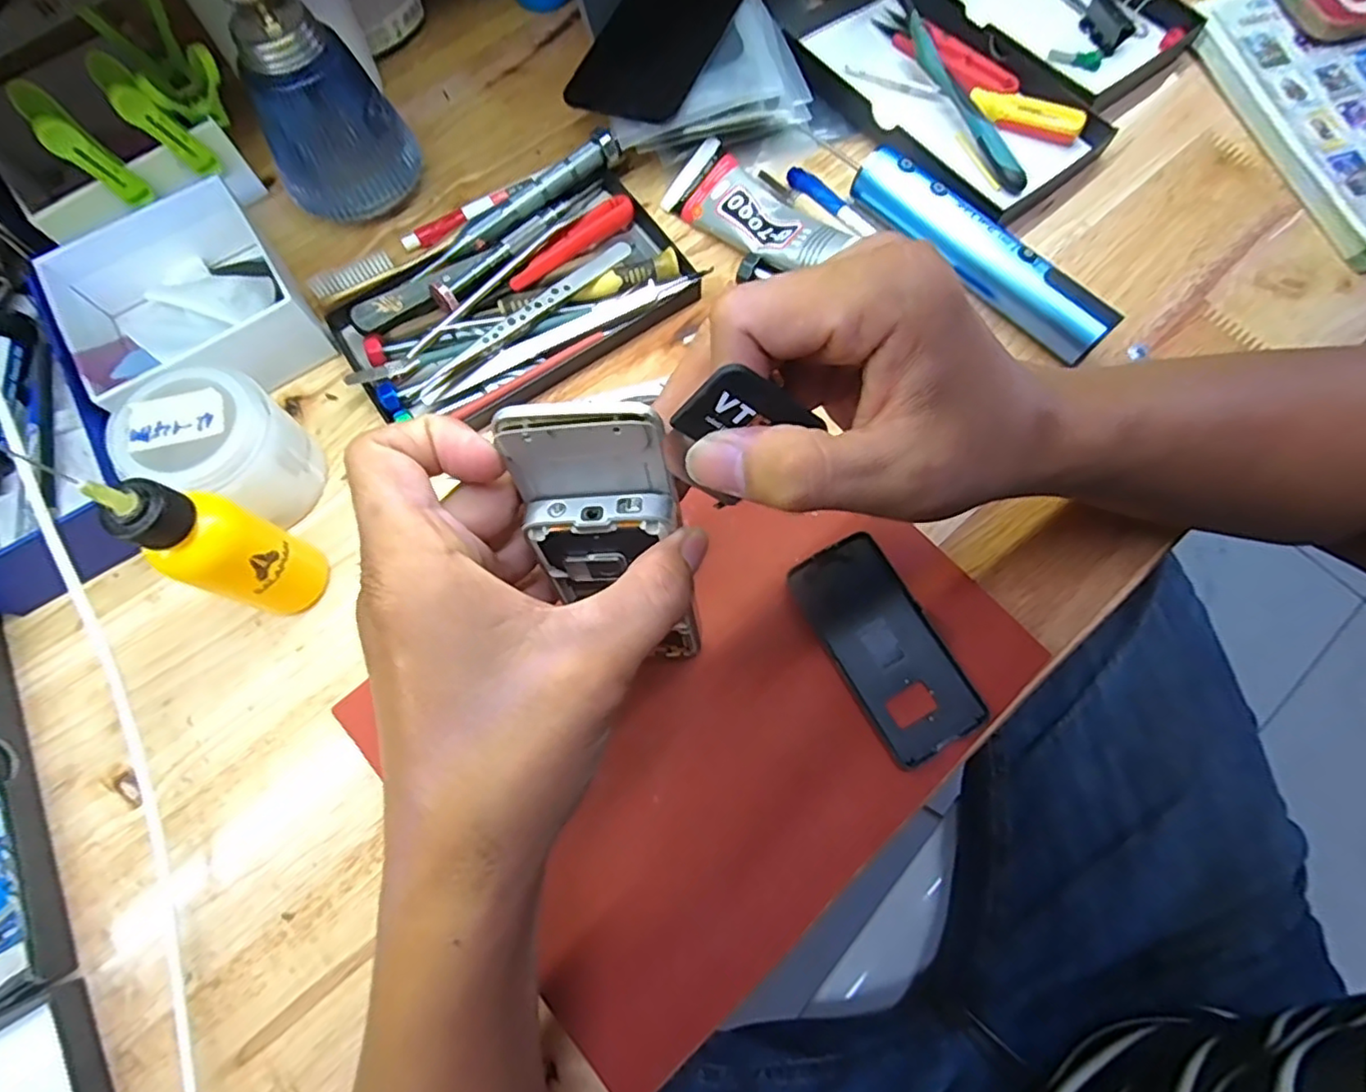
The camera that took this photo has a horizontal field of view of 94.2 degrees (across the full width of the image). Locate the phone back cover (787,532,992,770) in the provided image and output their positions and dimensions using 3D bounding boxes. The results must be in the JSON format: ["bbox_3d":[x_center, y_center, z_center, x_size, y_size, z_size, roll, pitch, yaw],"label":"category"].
[{"bbox_3d":[0.088,0.043,0.277,0.045,0.007,0.096,-29,74,-8],"label":"phone back cover"}]

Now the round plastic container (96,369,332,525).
[{"bbox_3d":[-0.203,-0.040,0.285,0.060,0.056,0.058,0,72,1],"label":"round plastic container"}]

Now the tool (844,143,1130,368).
[{"bbox_3d":[0.153,-0.154,0.331,0.022,0.029,0.151,-43,76,-12],"label":"tool"}]

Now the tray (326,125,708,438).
[{"bbox_3d":[-0.086,-0.129,0.329,0.174,0.029,0.101,-36,75,-10],"label":"tray"}]

